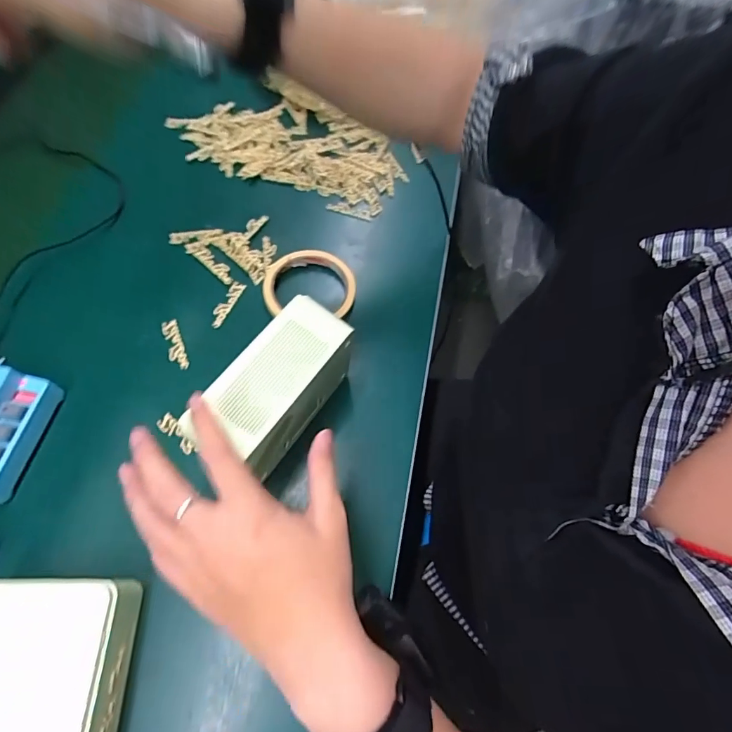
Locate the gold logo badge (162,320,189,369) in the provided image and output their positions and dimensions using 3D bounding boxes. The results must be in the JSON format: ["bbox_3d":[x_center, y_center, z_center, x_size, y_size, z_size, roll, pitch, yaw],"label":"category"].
[{"bbox_3d":[-0.189,-0.021,0.415,0.016,0.004,0.054,-20,68,-13],"label":"gold logo badge"}]

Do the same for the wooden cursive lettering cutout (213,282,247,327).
[{"bbox_3d":[-0.144,-0.065,0.438,0.014,0.005,0.055,23,66,6],"label":"wooden cursive lettering cutout"}]

